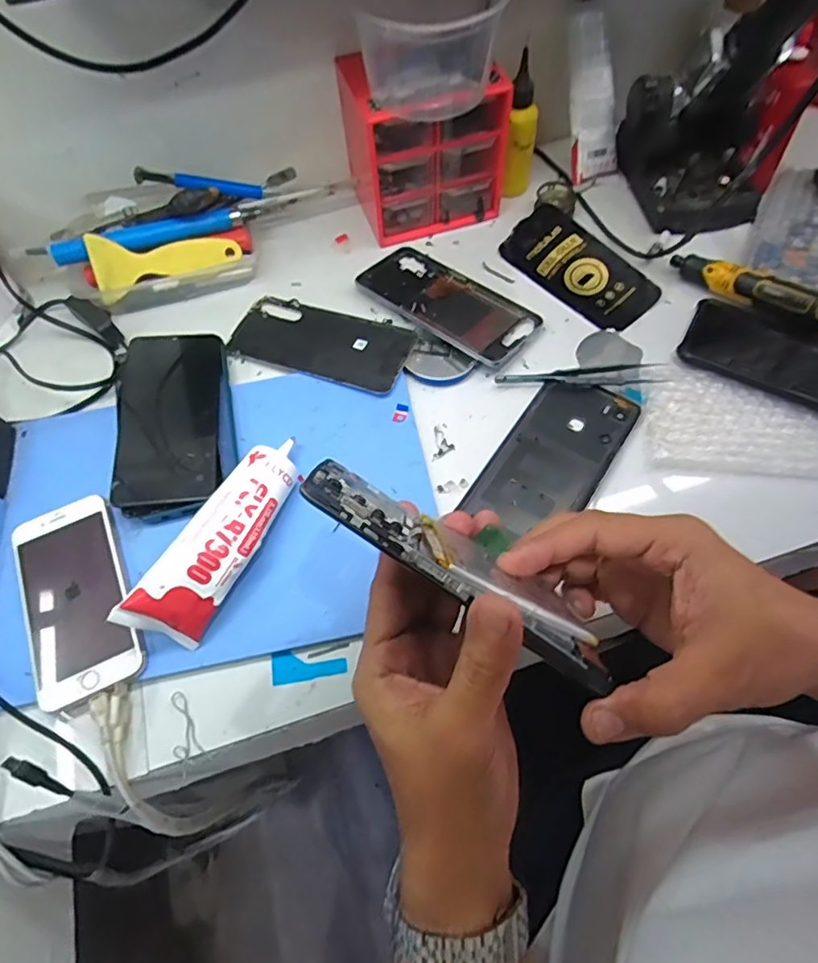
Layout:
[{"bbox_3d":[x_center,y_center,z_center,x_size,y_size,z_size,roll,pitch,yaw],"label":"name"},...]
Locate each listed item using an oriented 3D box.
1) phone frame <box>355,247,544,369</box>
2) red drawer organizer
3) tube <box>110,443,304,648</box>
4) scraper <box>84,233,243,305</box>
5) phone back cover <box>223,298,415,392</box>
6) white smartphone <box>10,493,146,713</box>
[{"bbox_3d":[0.033,-0.159,0.487,0.165,0.015,0.075,38,71,20],"label":"phone frame"},{"bbox_3d":[0.017,-0.302,0.500,0.126,0.122,0.083,-16,60,-7],"label":"red drawer organizer"},{"bbox_3d":[-0.117,0.036,0.370,0.043,0.041,0.159,25,64,16],"label":"tube"},{"bbox_3d":[-0.215,-0.202,0.487,0.122,0.053,0.011,-22,19,-9],"label":"scraper"},{"bbox_3d":[-0.075,-0.122,0.472,0.155,0.009,0.075,20,66,13],"label":"phone back cover"},{"bbox_3d":[-0.222,0.075,0.367,0.067,0.011,0.136,-23,64,-9],"label":"white smartphone"}]

